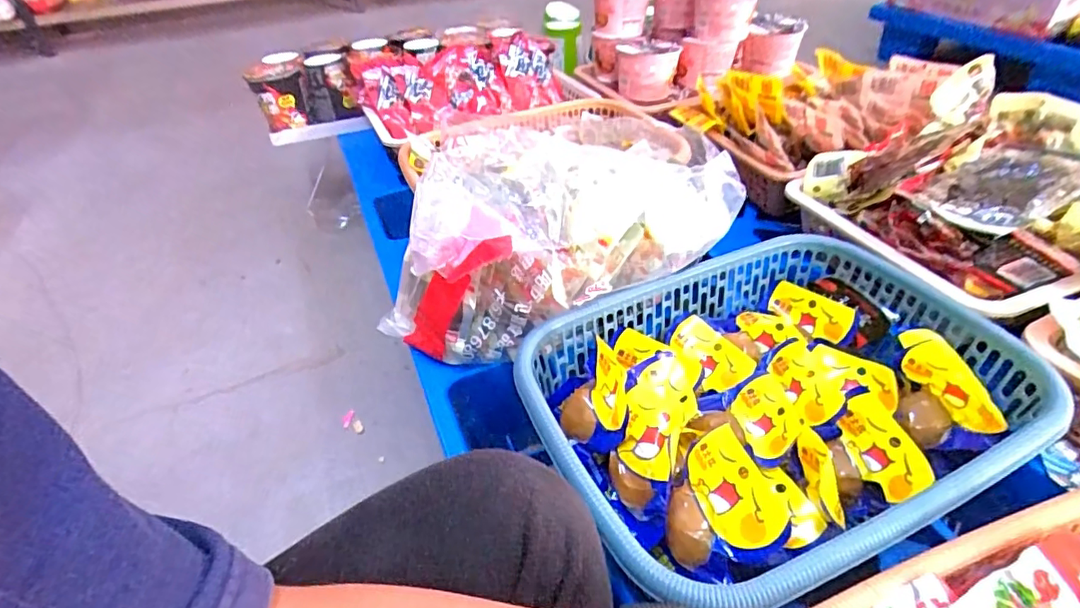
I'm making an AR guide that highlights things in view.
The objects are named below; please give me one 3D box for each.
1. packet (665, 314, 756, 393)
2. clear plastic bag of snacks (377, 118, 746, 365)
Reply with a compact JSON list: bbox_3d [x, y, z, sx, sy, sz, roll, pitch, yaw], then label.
[{"bbox_3d":[0.148,0.044,0.479,0.059,0.032,0.072,-8,41,-4],"label":"packet"},{"bbox_3d":[0.024,-0.069,0.540,0.313,0.156,0.223,-35,49,-30],"label":"clear plastic bag of snacks"}]

